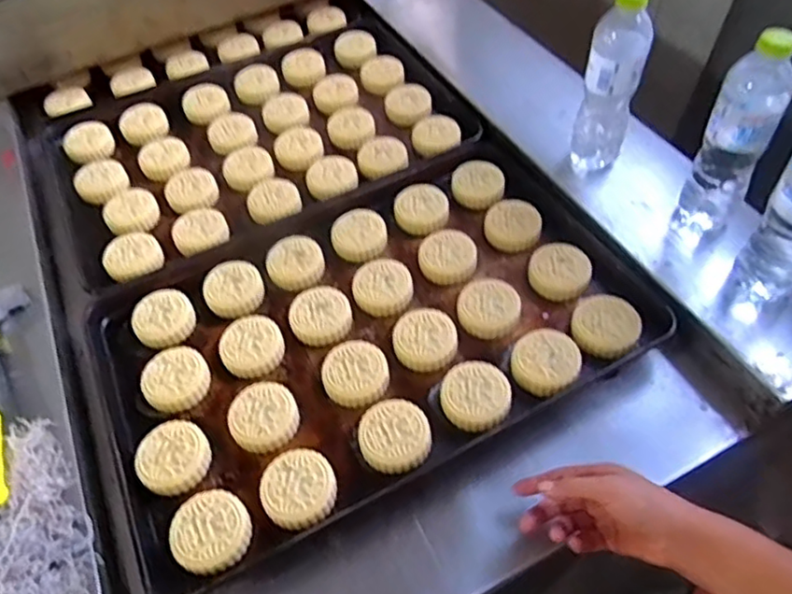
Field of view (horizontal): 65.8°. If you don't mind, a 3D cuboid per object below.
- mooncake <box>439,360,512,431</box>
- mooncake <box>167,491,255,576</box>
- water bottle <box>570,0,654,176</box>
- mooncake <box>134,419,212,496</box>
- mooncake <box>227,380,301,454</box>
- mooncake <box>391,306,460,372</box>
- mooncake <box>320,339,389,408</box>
[{"bbox_3d":[0.084,0.104,0.645,0.070,0.025,0.074,-3,49,3],"label":"mooncake"},{"bbox_3d":[-0.174,0.220,0.576,0.072,0.017,0.071,-3,49,3],"label":"mooncake"},{"bbox_3d":[0.261,-0.258,0.745,0.068,0.235,0.069,11,51,14],"label":"water bottle"},{"bbox_3d":[-0.228,0.164,0.629,0.069,0.024,0.072,-3,49,3],"label":"mooncake"},{"bbox_3d":[-0.140,0.129,0.652,0.070,0.024,0.075,-3,49,3],"label":"mooncake"},{"bbox_3d":[0.033,0.047,0.697,0.073,0.022,0.072,-3,49,3],"label":"mooncake"},{"bbox_3d":[-0.045,0.085,0.676,0.070,0.025,0.074,-3,49,3],"label":"mooncake"}]

